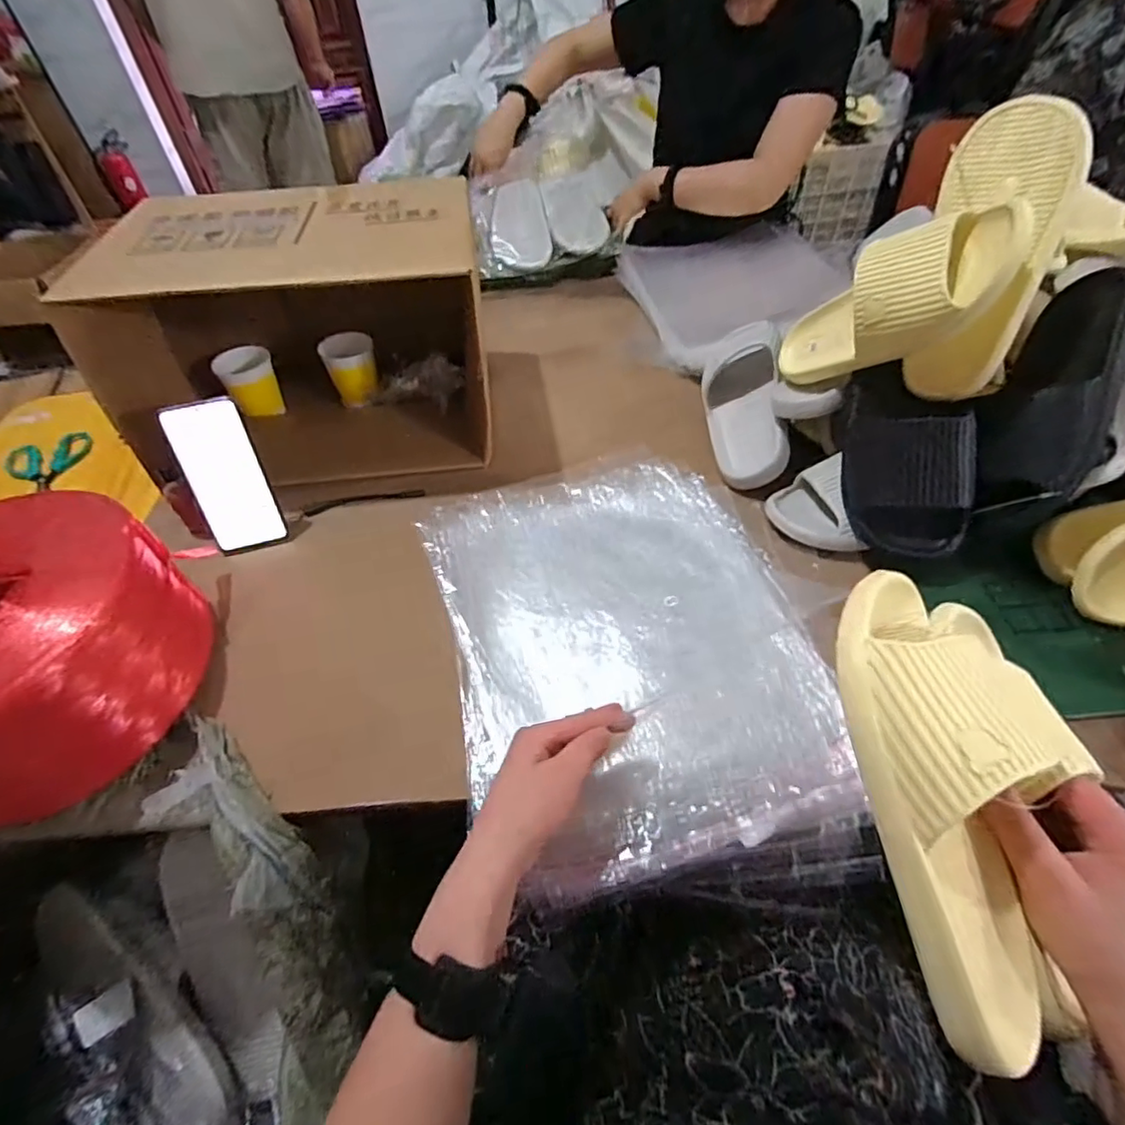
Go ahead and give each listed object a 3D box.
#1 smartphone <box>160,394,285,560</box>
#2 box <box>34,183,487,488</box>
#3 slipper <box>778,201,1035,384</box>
[{"bbox_3d":[-0.348,-0.086,0.610,0.072,0.157,0.015,-17,24,-13],"label":"smartphone"},{"bbox_3d":[-0.287,-0.281,0.716,0.383,0.234,0.277,-6,49,-1],"label":"box"},{"bbox_3d":[0.307,-0.246,0.574,0.077,0.250,0.105,-22,93,-17],"label":"slipper"}]

